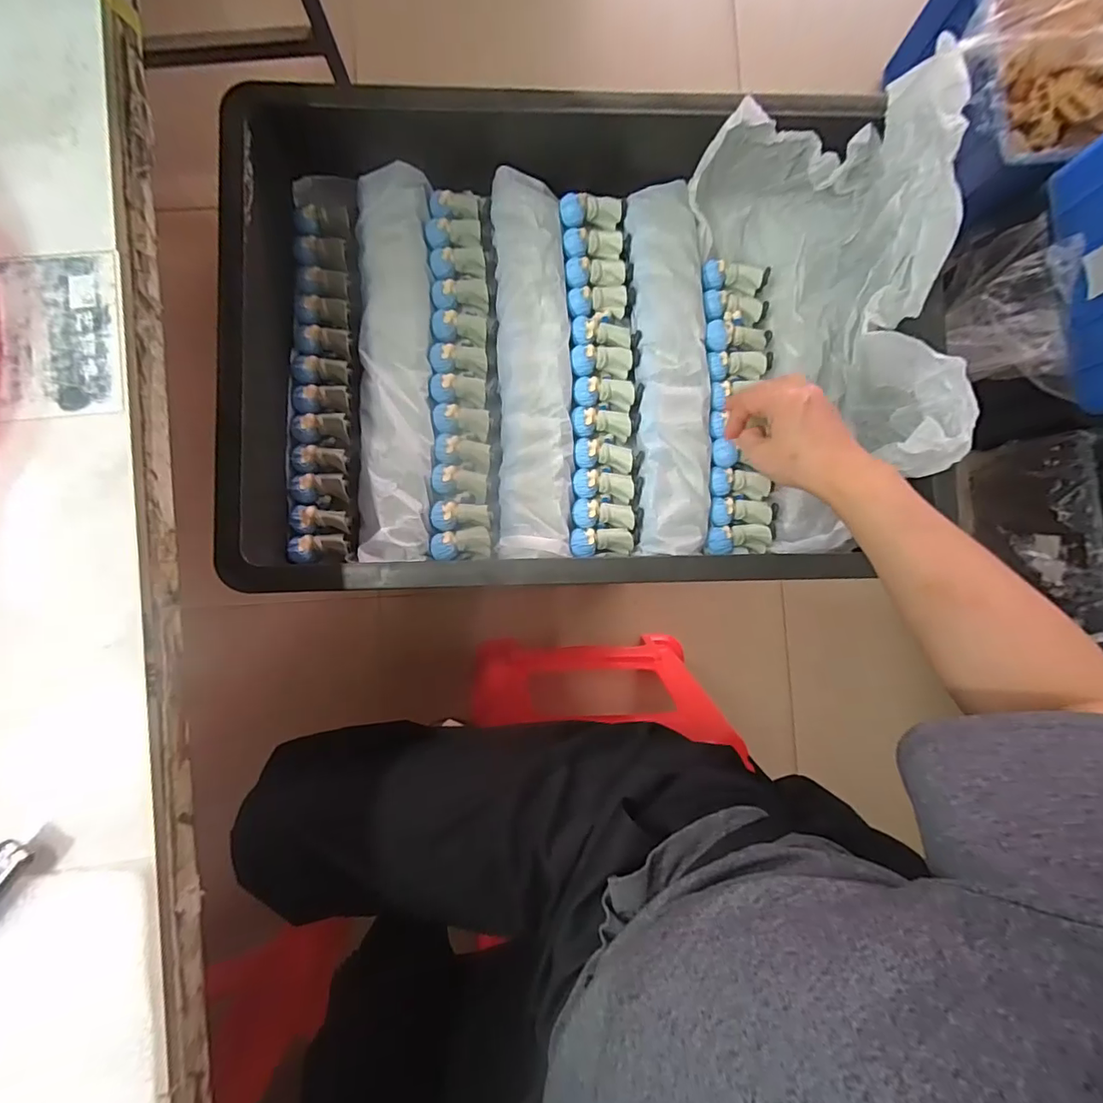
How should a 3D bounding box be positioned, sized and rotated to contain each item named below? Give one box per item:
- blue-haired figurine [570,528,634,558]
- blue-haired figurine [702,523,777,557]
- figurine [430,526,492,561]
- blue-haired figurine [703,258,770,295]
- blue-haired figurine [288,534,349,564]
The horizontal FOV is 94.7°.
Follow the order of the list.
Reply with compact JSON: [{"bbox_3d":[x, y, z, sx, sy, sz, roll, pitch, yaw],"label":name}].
[{"bbox_3d":[0.046,-0.008,0.467,0.056,0.016,0.025,-1,87,-2],"label":"blue-haired figurine"},{"bbox_3d":[0.177,-0.011,0.472,0.068,0.016,0.027,-4,87,-2],"label":"blue-haired figurine"},{"bbox_3d":[-0.082,-0.006,0.466,0.053,0.021,0.028,-2,87,-2],"label":"figurine"},{"bbox_3d":[0.175,-0.264,0.487,0.062,0.018,0.025,3,87,-1],"label":"blue-haired figurine"},{"bbox_3d":[-0.207,-0.003,0.451,0.054,0.014,0.024,-3,87,-2],"label":"blue-haired figurine"}]

